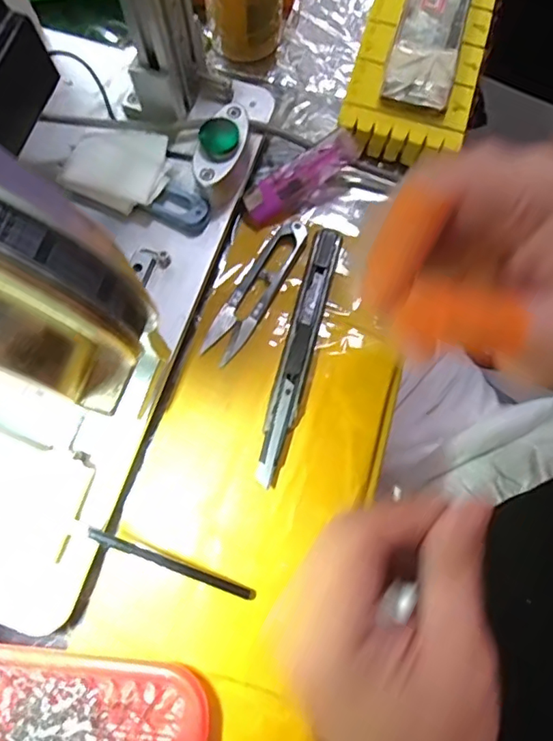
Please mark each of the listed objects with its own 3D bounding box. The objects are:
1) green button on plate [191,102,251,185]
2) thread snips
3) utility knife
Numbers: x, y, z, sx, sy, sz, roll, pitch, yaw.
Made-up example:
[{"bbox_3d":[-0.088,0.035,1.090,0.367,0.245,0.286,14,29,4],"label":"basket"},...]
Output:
[{"bbox_3d":[-0.033,-0.133,0.327,0.026,0.029,0.056,12,75,2],"label":"green button on plate"},{"bbox_3d":[-0.011,-0.051,0.329,0.023,0.007,0.101,31,77,7],"label":"thread snips"},{"bbox_3d":[0.013,-0.013,0.314,0.016,0.006,0.158,14,75,3],"label":"utility knife"}]

